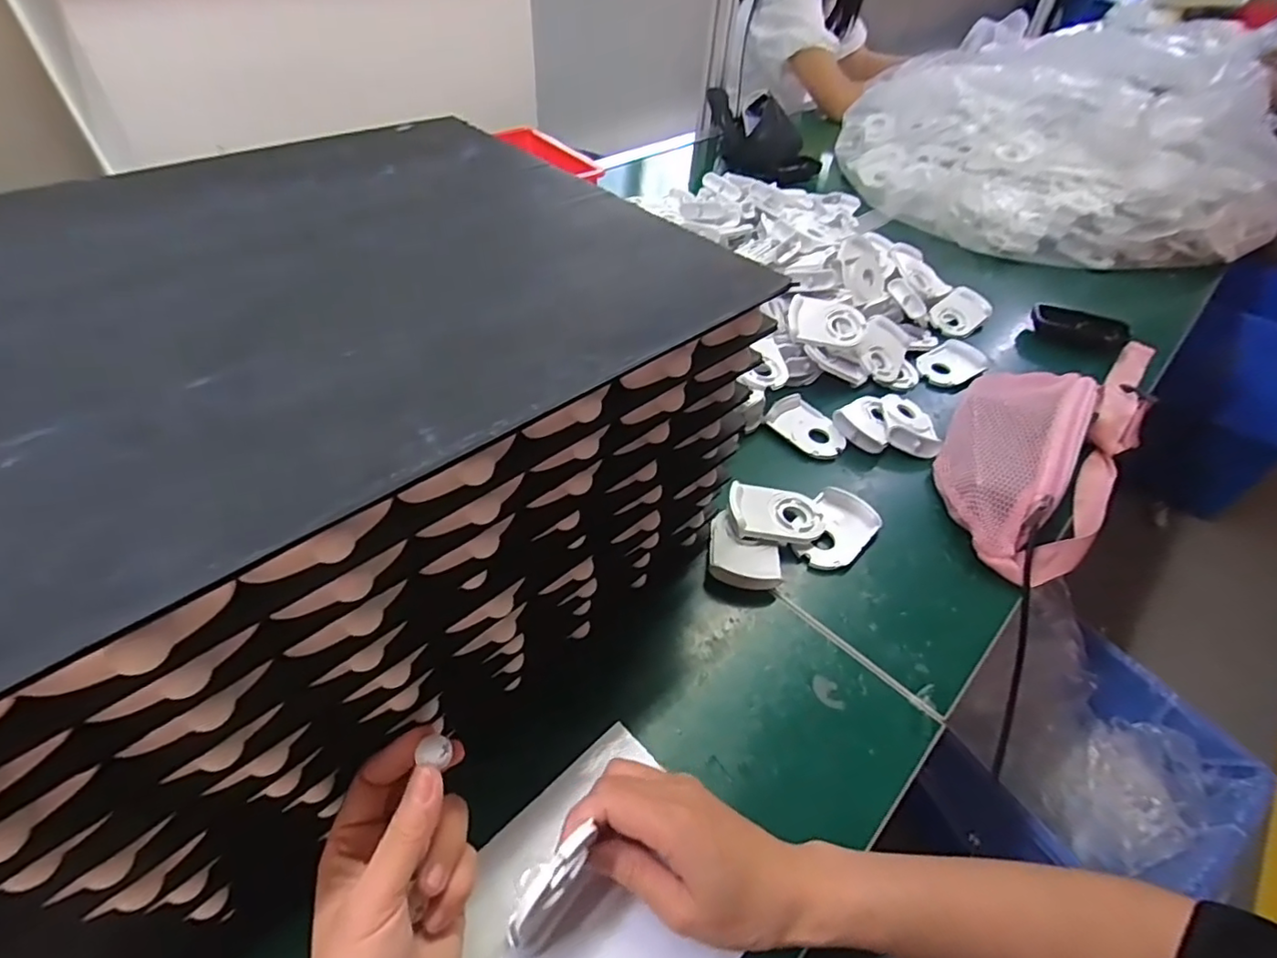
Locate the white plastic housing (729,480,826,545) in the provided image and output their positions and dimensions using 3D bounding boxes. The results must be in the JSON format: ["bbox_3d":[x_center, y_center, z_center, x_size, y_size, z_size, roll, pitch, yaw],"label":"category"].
[{"bbox_3d":[0.121,0.030,0.520,0.082,0.014,0.053,6,46,1],"label":"white plastic housing"}]

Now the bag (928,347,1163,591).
[{"bbox_3d":[0.436,-0.076,0.615,0.155,0.080,0.457,35,53,26],"label":"bag"}]

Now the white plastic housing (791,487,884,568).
[{"bbox_3d":[0.170,0.044,0.522,0.058,0.021,0.077,36,53,26],"label":"white plastic housing"}]

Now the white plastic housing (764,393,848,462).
[{"bbox_3d":[0.176,-0.055,0.614,0.059,0.024,0.077,-30,55,-29],"label":"white plastic housing"}]

